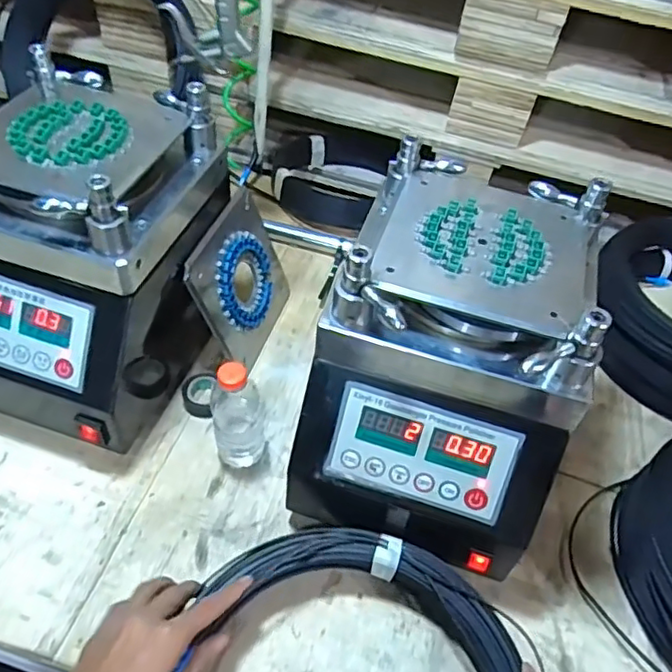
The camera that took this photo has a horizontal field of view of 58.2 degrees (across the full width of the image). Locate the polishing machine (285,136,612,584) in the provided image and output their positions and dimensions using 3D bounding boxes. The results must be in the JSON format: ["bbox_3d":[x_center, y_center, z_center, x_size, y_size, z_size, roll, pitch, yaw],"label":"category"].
[{"bbox_3d":[0.105,0.012,0.568,0.215,0.254,0.279,16,50,7],"label":"polishing machine"}]

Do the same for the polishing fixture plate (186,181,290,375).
[{"bbox_3d":[-0.110,-0.068,0.734,0.022,0.172,0.177,1,45,22],"label":"polishing fixture plate"}]

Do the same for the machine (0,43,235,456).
[{"bbox_3d":[-0.261,-0.078,0.635,0.221,0.269,0.277,16,50,7],"label":"machine"}]

